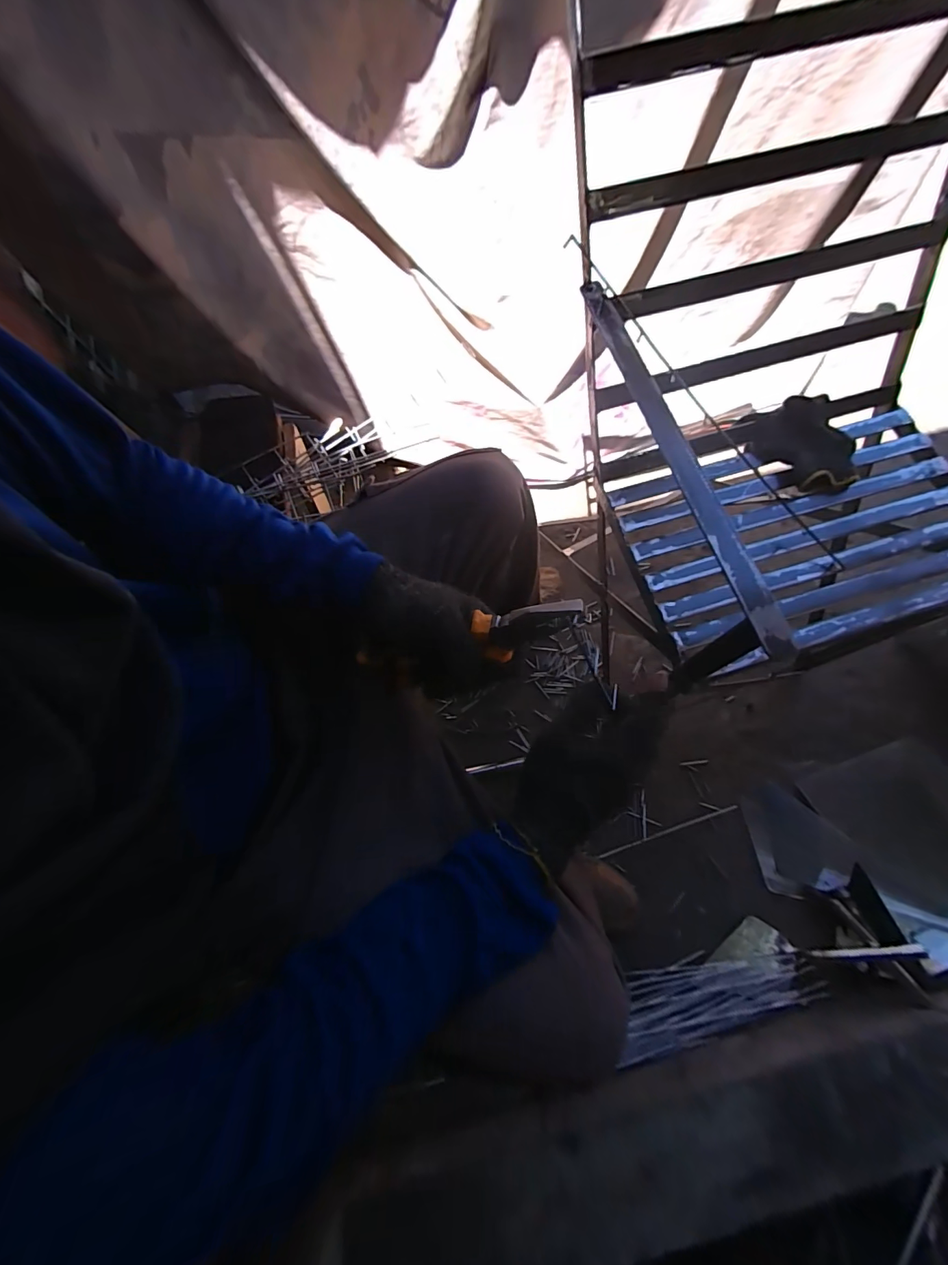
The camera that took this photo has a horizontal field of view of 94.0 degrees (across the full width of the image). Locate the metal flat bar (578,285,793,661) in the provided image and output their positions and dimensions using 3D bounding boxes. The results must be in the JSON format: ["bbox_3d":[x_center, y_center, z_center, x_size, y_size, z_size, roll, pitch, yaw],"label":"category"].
[{"bbox_3d":[0.172,-0.163,0.381,0.025,0.012,0.392,-20,69,12],"label":"metal flat bar"}]

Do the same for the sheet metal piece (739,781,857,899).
[{"bbox_3d":[0.569,0.362,0.780,0.139,0.016,0.173,-15,64,20],"label":"sheet metal piece"}]

